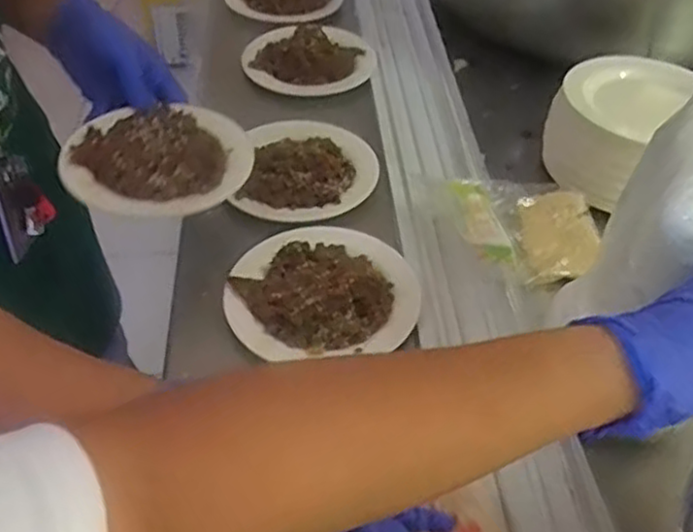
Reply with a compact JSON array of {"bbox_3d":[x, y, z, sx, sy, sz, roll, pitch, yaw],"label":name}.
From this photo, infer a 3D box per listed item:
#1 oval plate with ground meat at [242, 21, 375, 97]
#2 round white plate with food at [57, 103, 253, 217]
[{"bbox_3d":[-0.043,-0.242,0.835,0.144,0.019,0.130,3,47,4],"label":"oval plate with ground meat"},{"bbox_3d":[-0.150,-0.086,0.581,0.143,0.027,0.119,-12,48,-10],"label":"round white plate with food"}]

